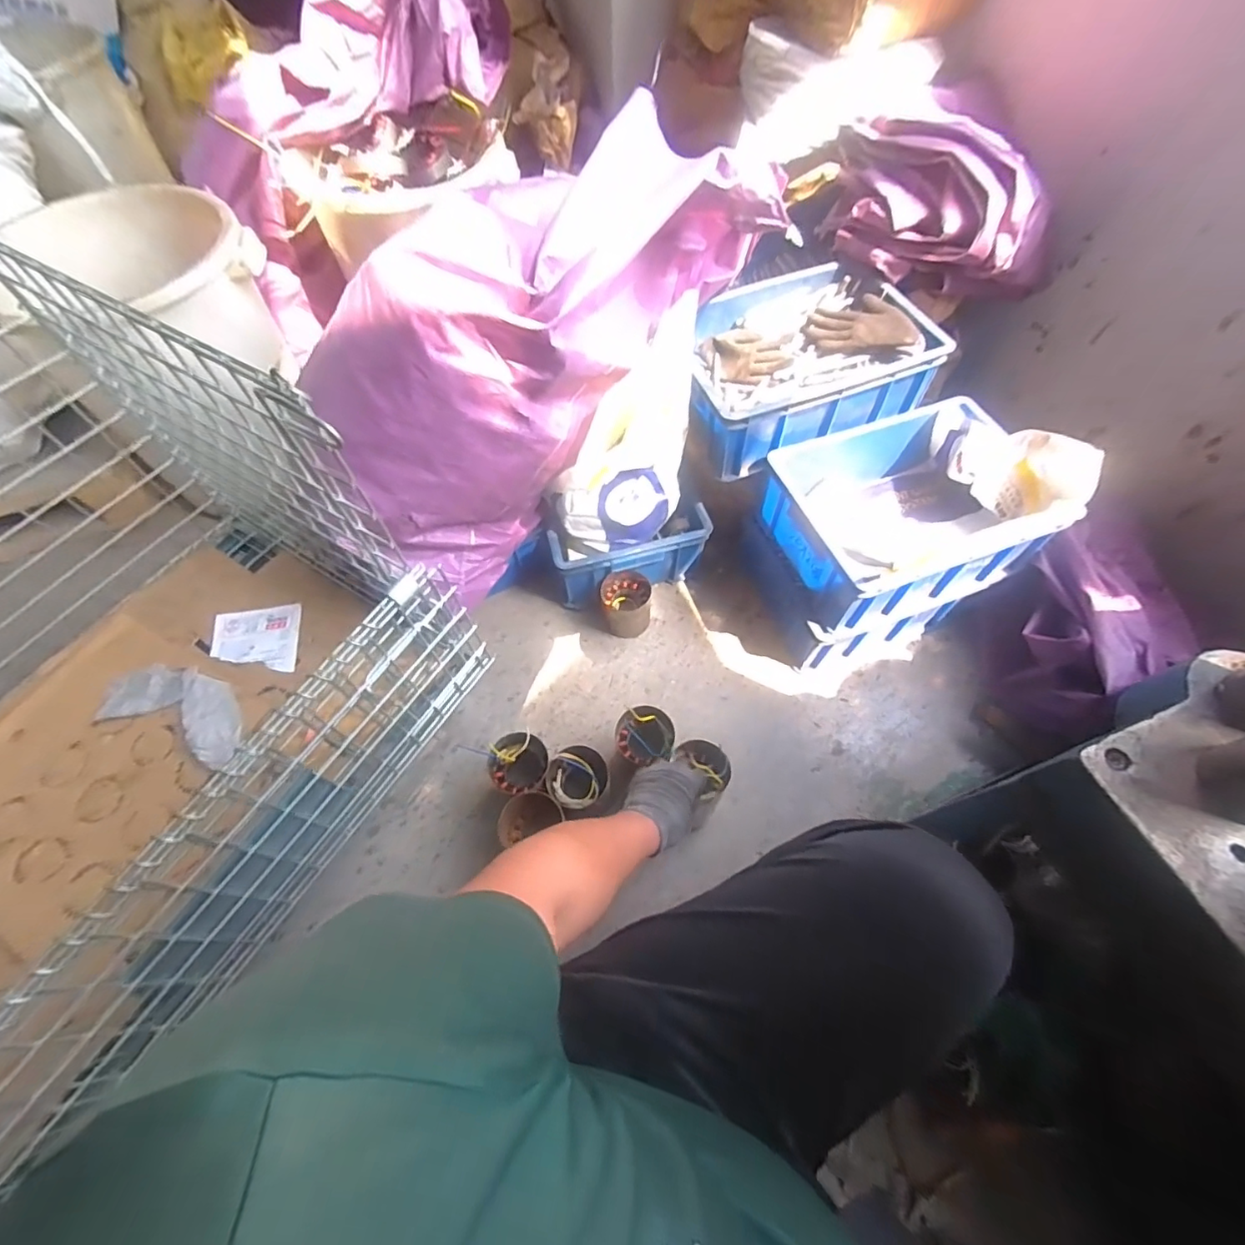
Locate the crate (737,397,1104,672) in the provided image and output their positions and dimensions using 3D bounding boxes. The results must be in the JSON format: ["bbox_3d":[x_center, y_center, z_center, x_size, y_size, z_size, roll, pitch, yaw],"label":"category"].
[{"bbox_3d":[0.470,-0.161,0.987,0.433,0.306,0.316,-21,62,-11],"label":"crate"}]

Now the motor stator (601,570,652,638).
[{"bbox_3d":[0.009,-0.037,1.055,0.103,0.091,0.105,0,60,0],"label":"motor stator"}]

